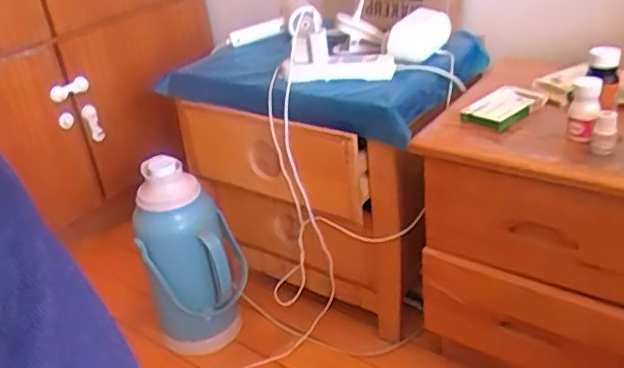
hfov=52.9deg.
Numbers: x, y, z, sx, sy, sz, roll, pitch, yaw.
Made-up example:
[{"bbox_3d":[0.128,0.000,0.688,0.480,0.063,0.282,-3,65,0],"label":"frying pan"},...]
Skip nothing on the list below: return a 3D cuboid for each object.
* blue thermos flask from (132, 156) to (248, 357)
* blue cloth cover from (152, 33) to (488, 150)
[{"bbox_3d":[-0.225,0.154,1.202,0.182,0.449,0.172,-10,30,-5],"label":"blue thermos flask"},{"bbox_3d":[0.009,-0.212,1.150,0.524,0.084,0.352,14,36,33],"label":"blue cloth cover"}]

